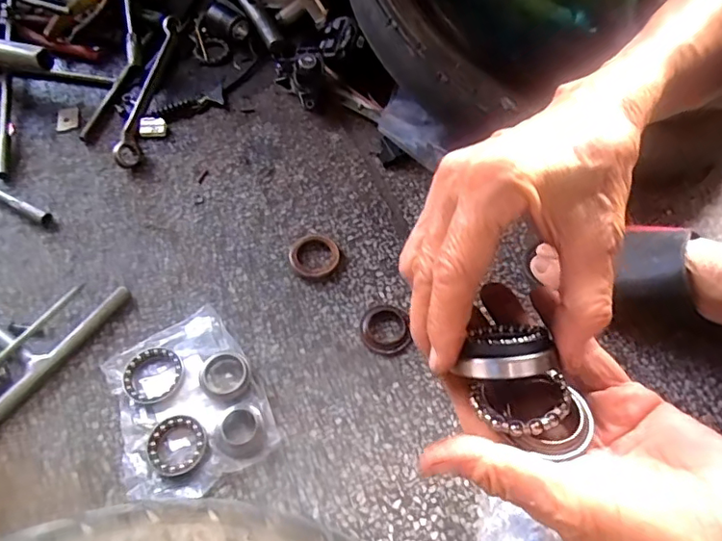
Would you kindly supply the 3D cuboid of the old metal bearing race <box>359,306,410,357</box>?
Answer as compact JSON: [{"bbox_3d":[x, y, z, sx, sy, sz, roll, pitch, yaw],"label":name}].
[{"bbox_3d":[0.021,0.051,0.468,0.042,0.007,0.047,-4,58,-5],"label":"old metal bearing race"}]

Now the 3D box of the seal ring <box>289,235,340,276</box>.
[{"bbox_3d":[-0.044,-0.015,0.507,0.046,0.009,0.048,1,58,-2],"label":"seal ring"}]

